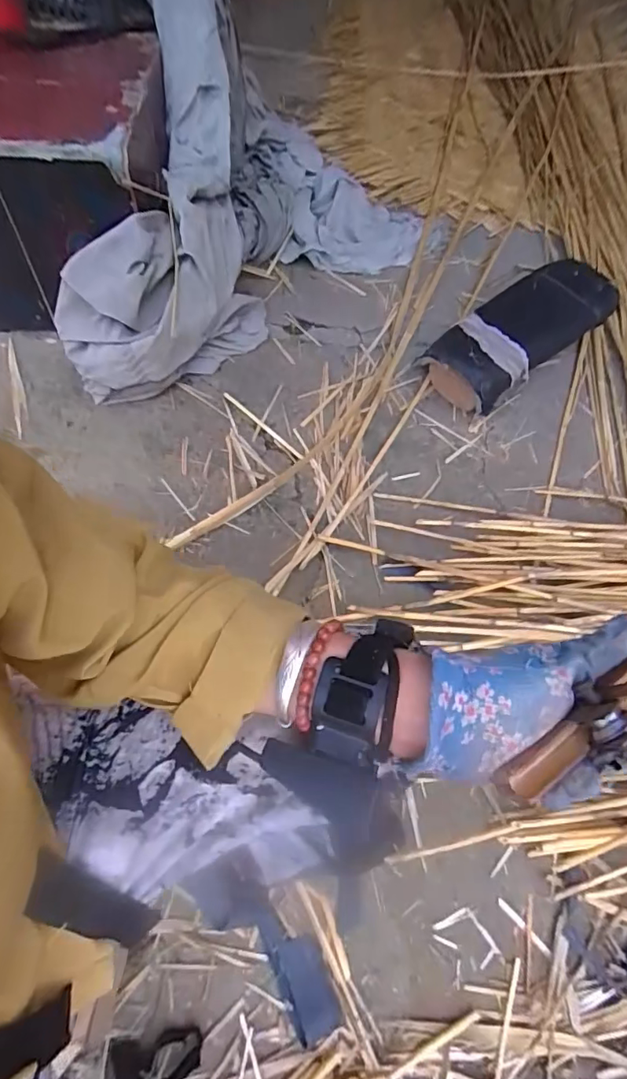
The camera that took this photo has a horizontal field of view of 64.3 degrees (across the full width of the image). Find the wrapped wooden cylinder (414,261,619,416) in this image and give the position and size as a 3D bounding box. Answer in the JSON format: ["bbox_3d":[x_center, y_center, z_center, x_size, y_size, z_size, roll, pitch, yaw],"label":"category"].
[{"bbox_3d":[0.394,-0.386,0.965,0.404,0.119,0.165,-35,68,-21],"label":"wrapped wooden cylinder"}]

